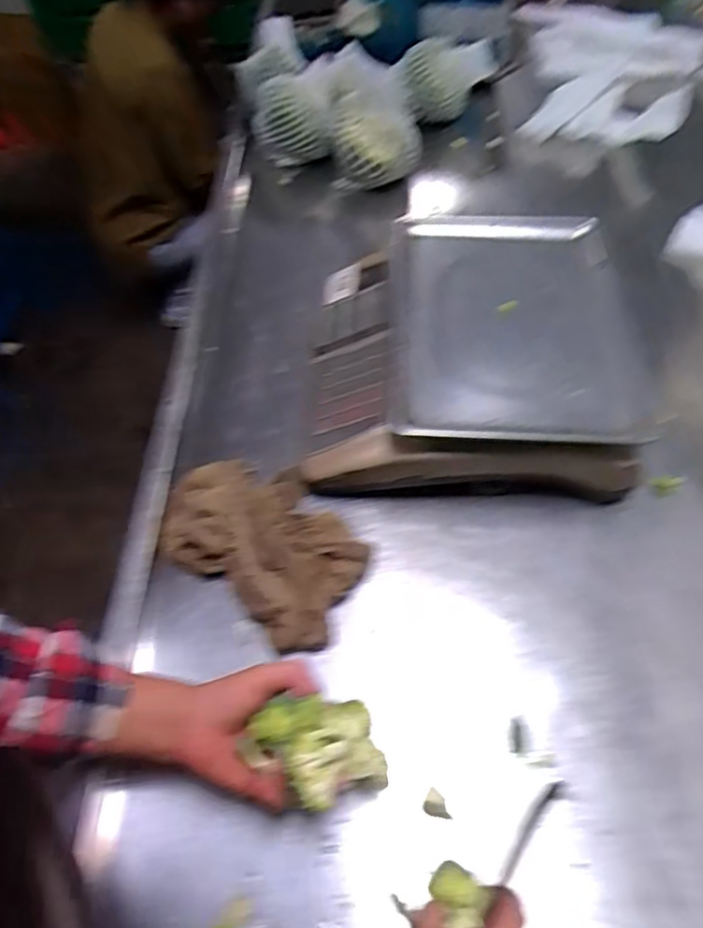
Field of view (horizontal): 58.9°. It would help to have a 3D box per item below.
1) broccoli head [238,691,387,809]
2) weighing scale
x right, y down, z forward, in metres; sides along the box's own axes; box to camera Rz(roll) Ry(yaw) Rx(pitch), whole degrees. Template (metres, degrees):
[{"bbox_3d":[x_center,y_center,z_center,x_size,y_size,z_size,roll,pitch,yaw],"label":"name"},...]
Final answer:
[{"bbox_3d":[-0.026,0.199,0.434,0.085,0.049,0.071,-20,57,-9],"label":"broccoli head"},{"bbox_3d":[0.127,-0.127,0.717,0.343,0.113,0.338,1,55,3],"label":"weighing scale"}]

